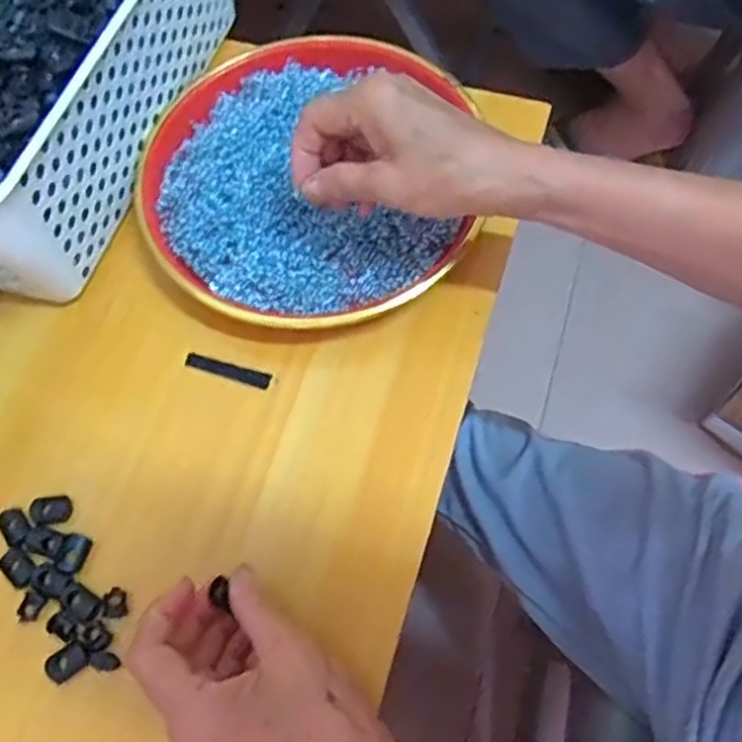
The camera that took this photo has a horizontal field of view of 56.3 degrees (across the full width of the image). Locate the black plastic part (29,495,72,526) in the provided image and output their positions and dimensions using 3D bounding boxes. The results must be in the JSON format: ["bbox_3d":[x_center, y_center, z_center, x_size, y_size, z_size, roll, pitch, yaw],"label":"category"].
[{"bbox_3d":[-0.176,0.076,0.379,0.021,0.004,0.017,-9,68,-1],"label":"black plastic part"}]

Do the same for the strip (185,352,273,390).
[{"bbox_3d":[-0.086,-0.001,0.414,0.054,0.004,0.010,16,69,9],"label":"strip"}]

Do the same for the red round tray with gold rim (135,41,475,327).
[{"bbox_3d":[-0.043,-0.127,0.444,0.202,0.021,0.214,-1,68,2],"label":"red round tray with gold rim"}]

